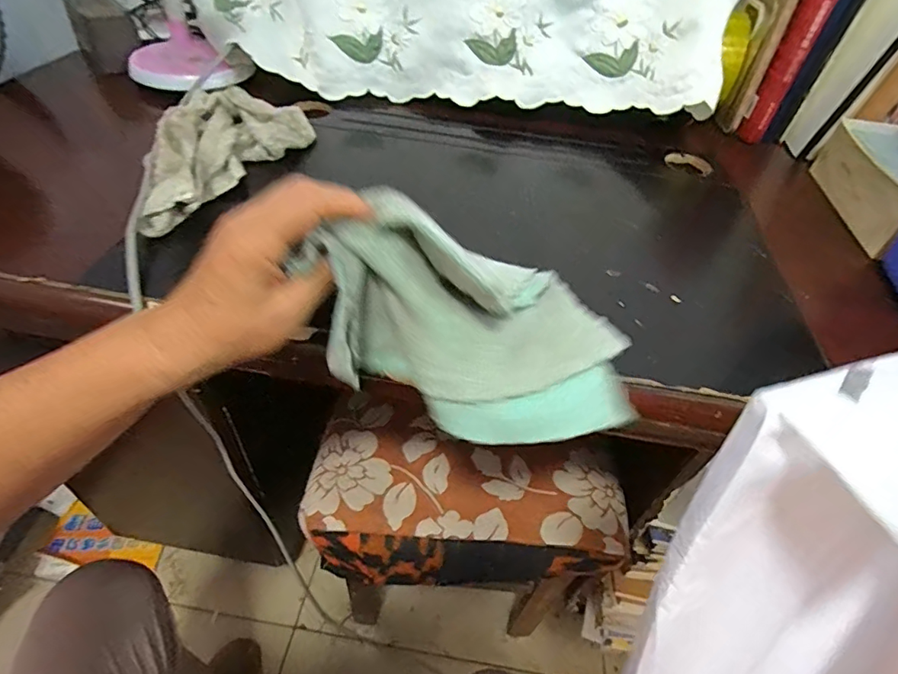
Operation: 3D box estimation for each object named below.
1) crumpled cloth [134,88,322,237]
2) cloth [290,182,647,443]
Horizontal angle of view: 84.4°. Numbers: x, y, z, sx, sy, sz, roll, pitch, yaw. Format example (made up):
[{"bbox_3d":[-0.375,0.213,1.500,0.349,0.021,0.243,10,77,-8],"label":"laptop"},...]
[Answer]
[{"bbox_3d":[-0.218,-0.187,0.472,0.090,0.045,0.235,19,47,14],"label":"crumpled cloth"},{"bbox_3d":[0.021,-0.016,0.303,0.196,0.115,0.117,-6,46,-11],"label":"cloth"}]

